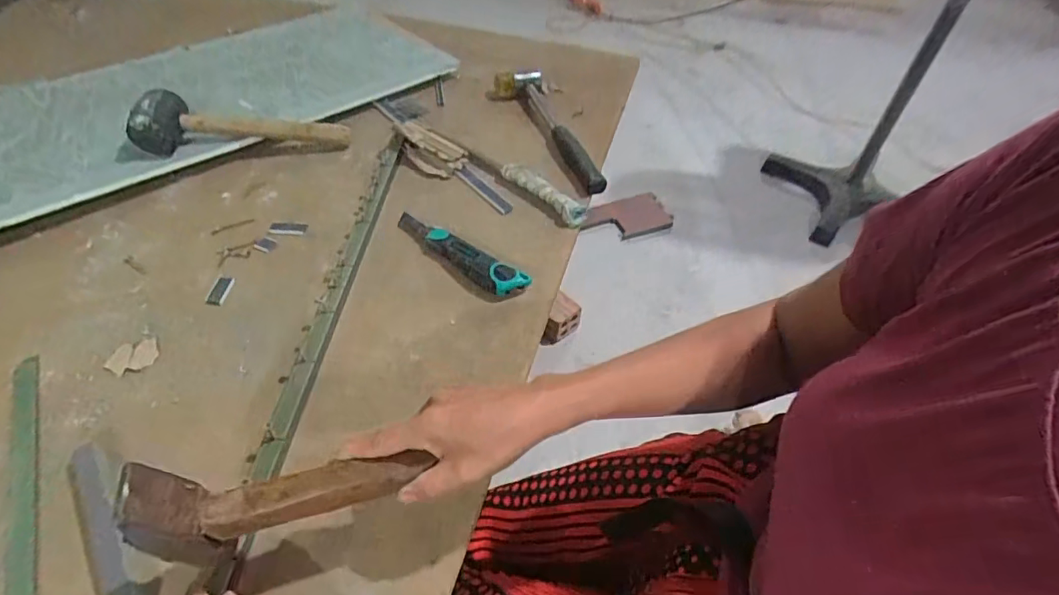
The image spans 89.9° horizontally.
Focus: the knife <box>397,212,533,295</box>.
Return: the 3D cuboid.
[{"bbox_3d":[-0.085,-0.053,0.611,0.184,0.026,0.036,31,55,22],"label":"knife"}]

